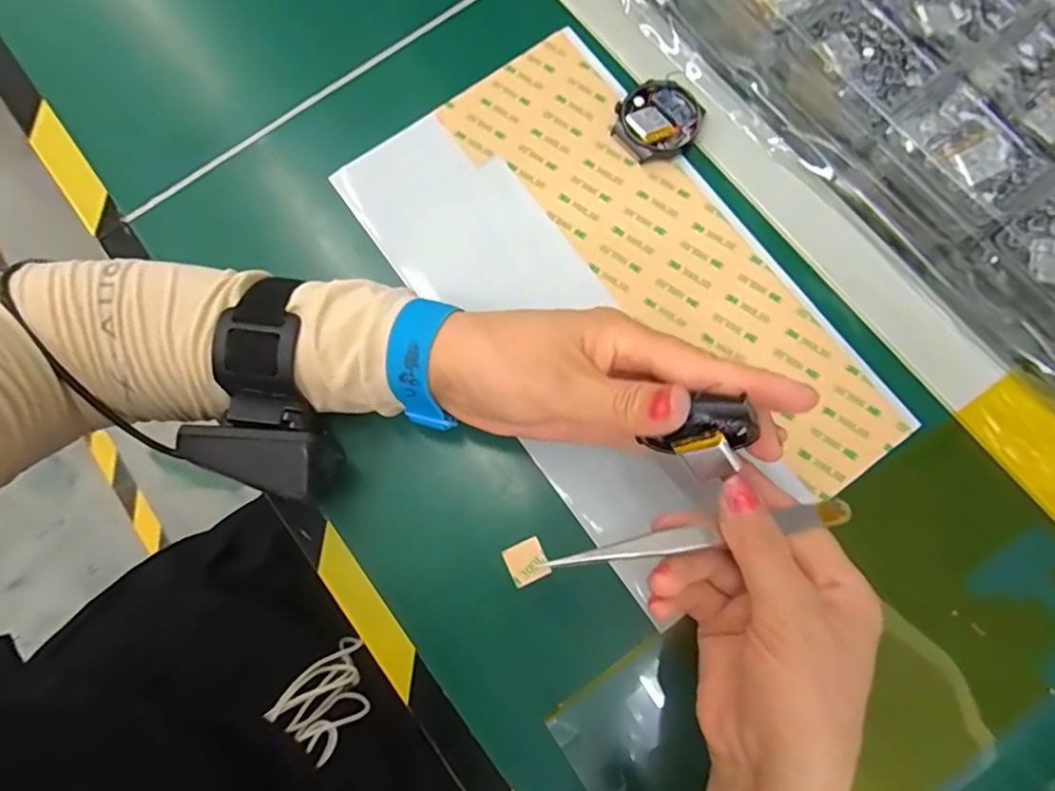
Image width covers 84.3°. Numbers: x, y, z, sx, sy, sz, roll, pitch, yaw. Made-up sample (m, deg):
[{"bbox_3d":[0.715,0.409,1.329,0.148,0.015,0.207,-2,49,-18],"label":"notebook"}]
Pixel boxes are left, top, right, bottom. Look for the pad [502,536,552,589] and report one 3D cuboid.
[{"bbox_3d":[0.000,0.066,0.230,0.015,0.004,0.016,-26,79,-5],"label":"pad"}]

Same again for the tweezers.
[{"bbox_3d":[0.069,0.057,0.233,0.125,0.004,0.010,-9,78,-6],"label":"tweezers"}]

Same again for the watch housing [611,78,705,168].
[{"bbox_3d":[0.074,-0.154,0.327,0.046,0.013,0.042,-40,80,-8],"label":"watch housing"}]

